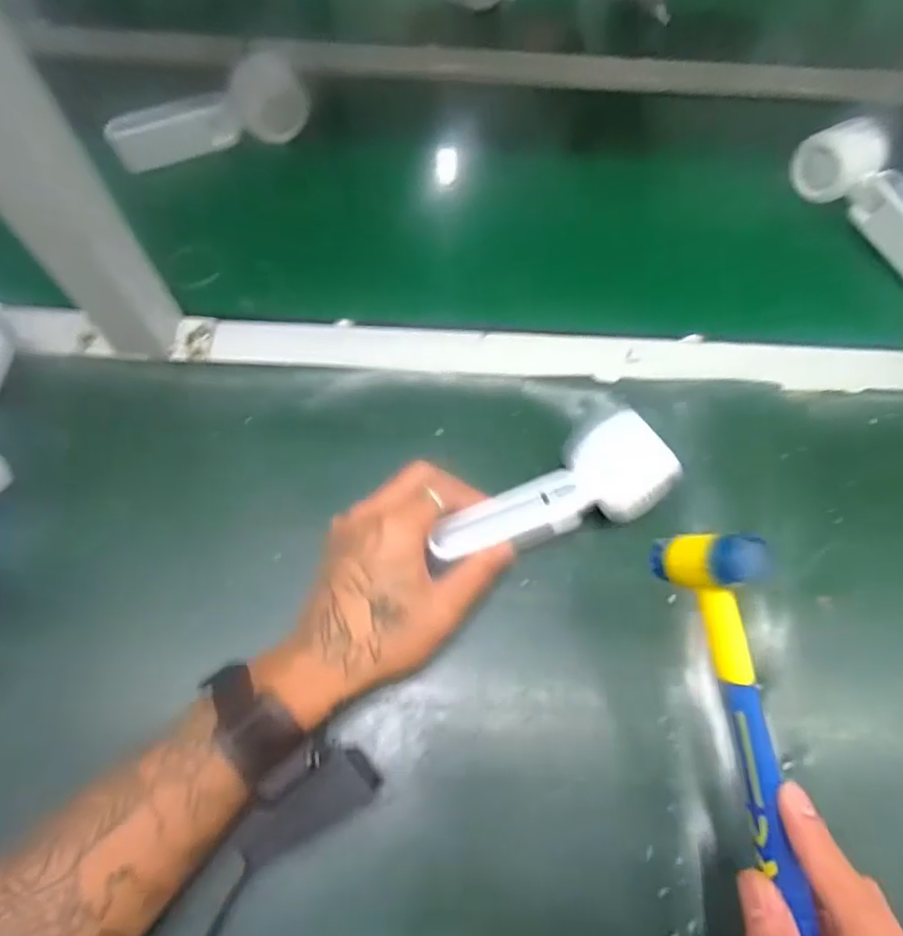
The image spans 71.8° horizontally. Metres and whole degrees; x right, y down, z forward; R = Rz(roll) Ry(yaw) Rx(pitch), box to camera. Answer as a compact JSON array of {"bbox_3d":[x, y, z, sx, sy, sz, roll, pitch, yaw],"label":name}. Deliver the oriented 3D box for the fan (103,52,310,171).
[{"bbox_3d":[-0.204,-0.299,0.539,0.168,0.050,0.048,-28,70,-14],"label":"fan"}]

